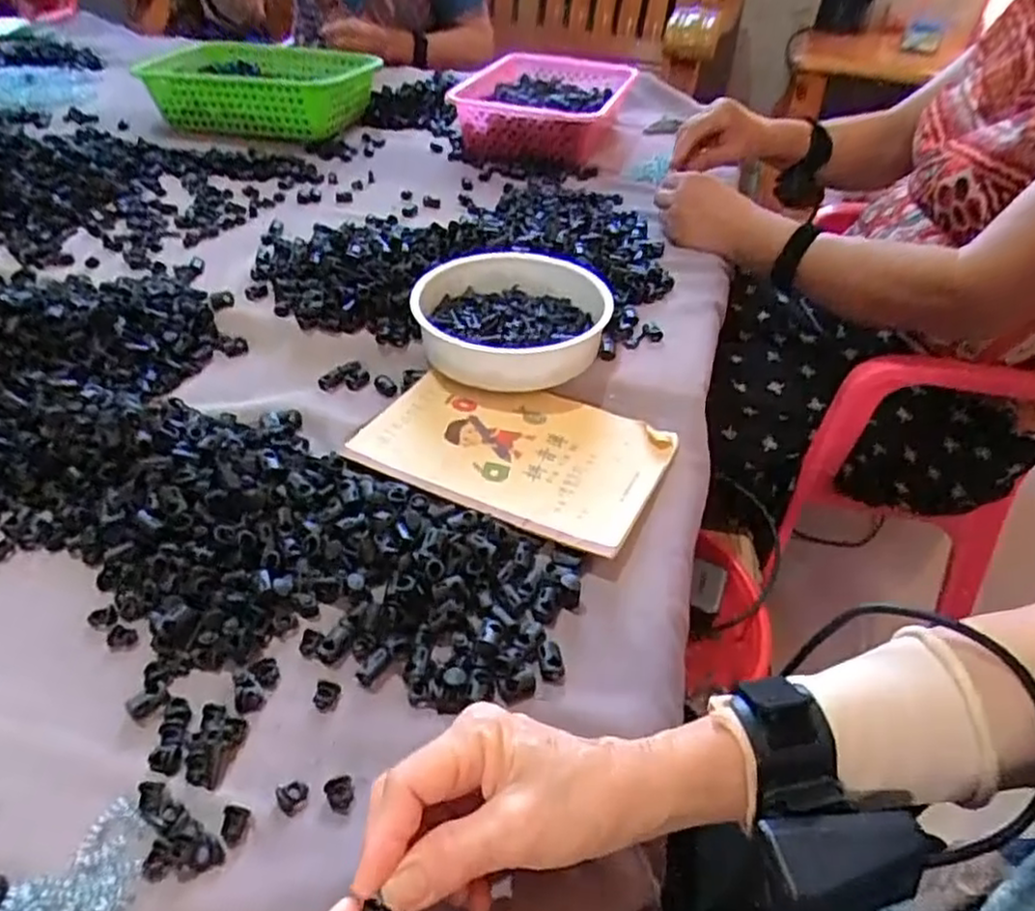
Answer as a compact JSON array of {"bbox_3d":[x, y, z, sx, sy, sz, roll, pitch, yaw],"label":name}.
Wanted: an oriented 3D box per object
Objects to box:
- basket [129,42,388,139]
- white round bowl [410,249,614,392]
[{"bbox_3d":[-0.349,-0.521,1.004,0.258,0.081,0.199,11,41,9],"label":"basket"},{"bbox_3d":[-0.008,-0.118,0.608,0.161,0.049,0.167,2,41,-2],"label":"white round bowl"}]

